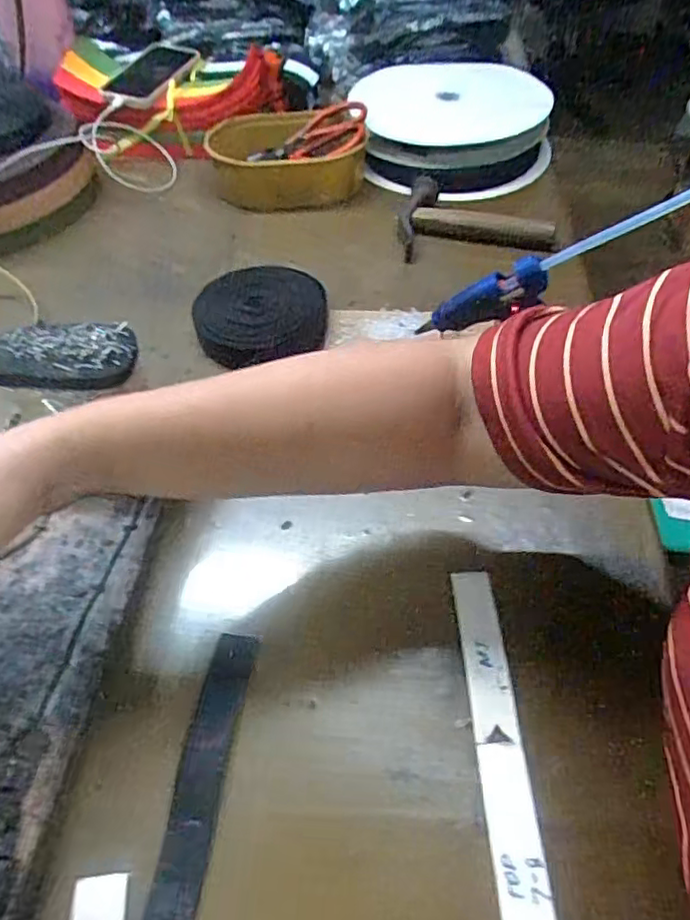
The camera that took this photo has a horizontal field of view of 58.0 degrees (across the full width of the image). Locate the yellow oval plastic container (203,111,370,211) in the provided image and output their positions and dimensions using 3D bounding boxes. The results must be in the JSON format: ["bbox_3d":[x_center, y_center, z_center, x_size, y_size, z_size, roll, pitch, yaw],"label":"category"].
[{"bbox_3d":[-0.069,-0.375,0.770,0.187,0.079,0.149,-4,51,1],"label":"yellow oval plastic container"}]

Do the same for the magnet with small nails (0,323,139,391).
[{"bbox_3d":[-0.191,-0.069,0.416,0.100,0.023,0.049,0,51,5],"label":"magnet with small nails"}]

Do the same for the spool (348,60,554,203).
[{"bbox_3d":[0.148,-0.447,0.844,0.257,0.081,0.283,-5,51,0],"label":"spool"}]

